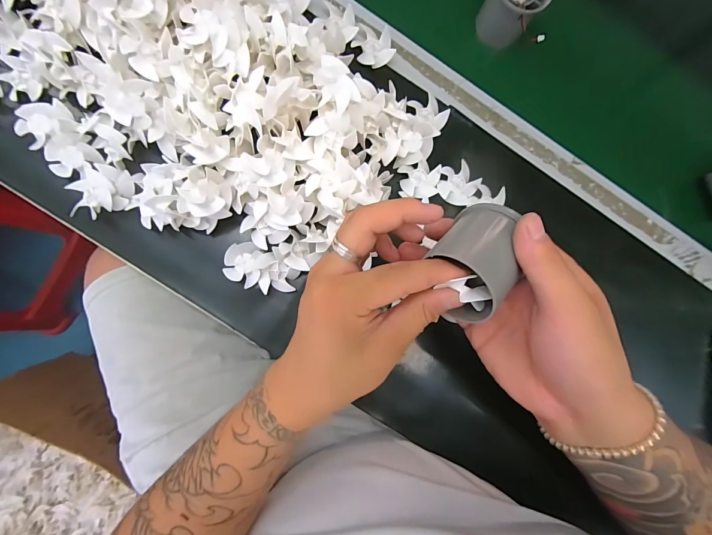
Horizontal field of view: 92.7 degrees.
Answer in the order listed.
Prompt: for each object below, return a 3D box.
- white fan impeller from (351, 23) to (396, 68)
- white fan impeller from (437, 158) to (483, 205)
[{"bbox_3d":[0.017,-0.220,0.339,0.041,0.011,0.035,5,85,-5],"label":"white fan impeller"},{"bbox_3d":[0.100,-0.082,0.335,0.039,0.011,0.042,0,85,-6],"label":"white fan impeller"}]

